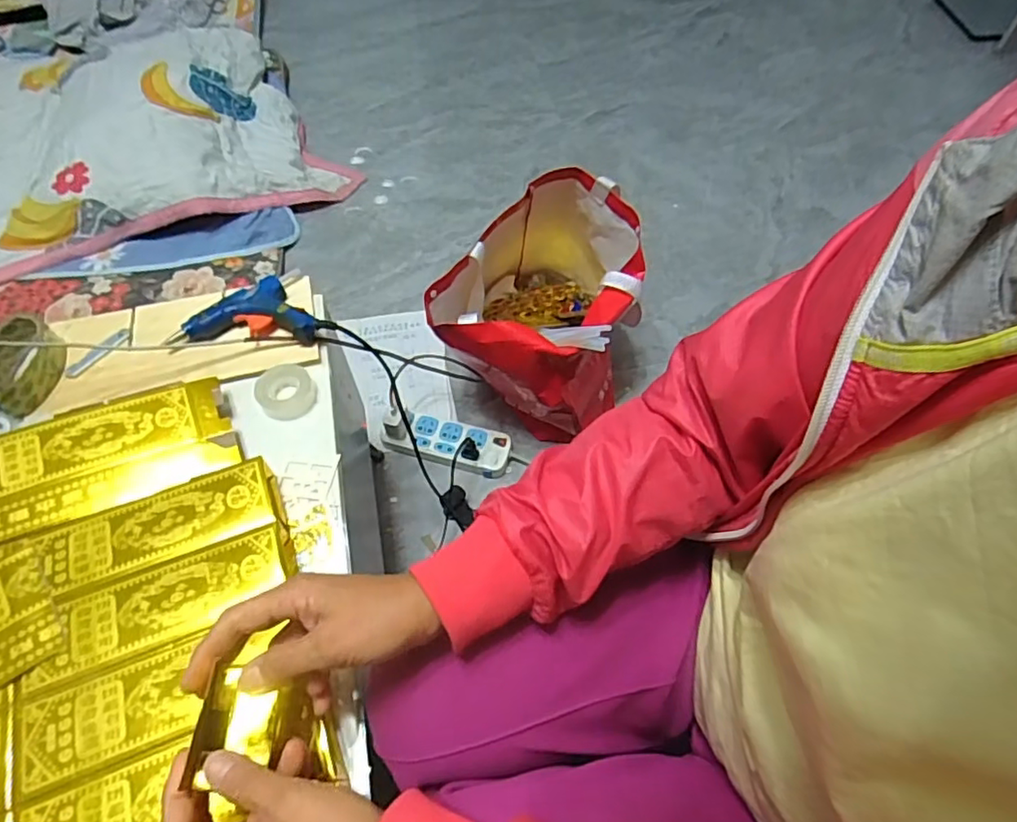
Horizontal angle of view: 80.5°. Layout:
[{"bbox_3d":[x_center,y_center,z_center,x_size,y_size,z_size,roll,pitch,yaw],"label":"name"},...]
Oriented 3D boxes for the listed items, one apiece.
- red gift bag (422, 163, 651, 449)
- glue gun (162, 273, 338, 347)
[{"bbox_3d":[0.055,-0.149,0.940,0.260,0.289,0.318,21,60,13],"label":"red gift bag"},{"bbox_3d":[-0.261,-0.105,0.634,0.157,0.028,0.081,1,58,0],"label":"glue gun"}]

